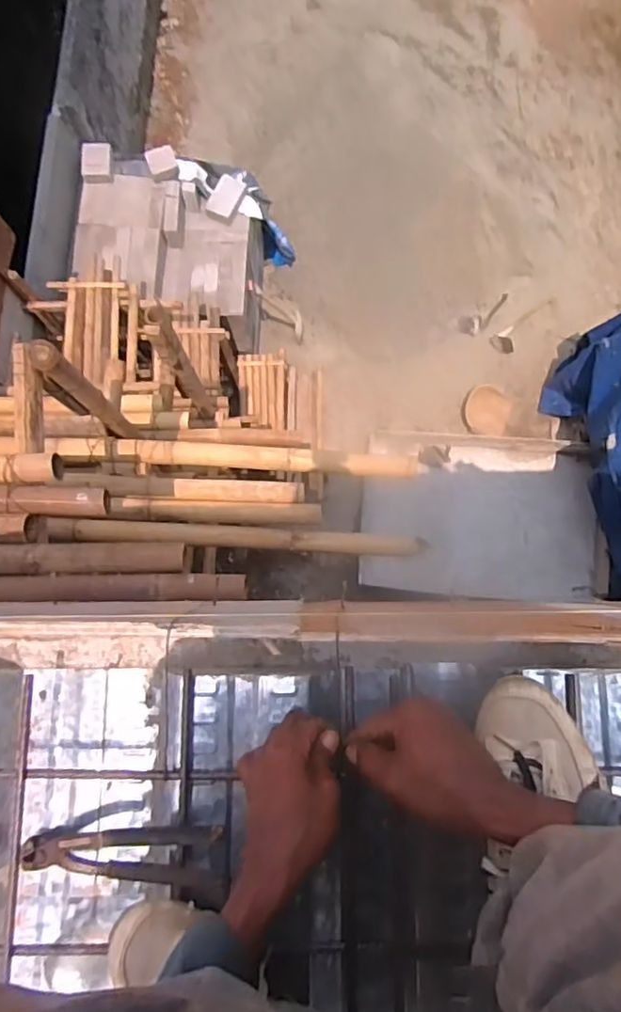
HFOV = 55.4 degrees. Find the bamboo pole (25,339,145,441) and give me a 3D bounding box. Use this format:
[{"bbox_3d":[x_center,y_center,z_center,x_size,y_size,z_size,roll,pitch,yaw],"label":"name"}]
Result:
[{"bbox_3d":[-0.571,-0.283,1.512,0.070,0.540,0.061,14,82,4],"label":"bamboo pole"}]

